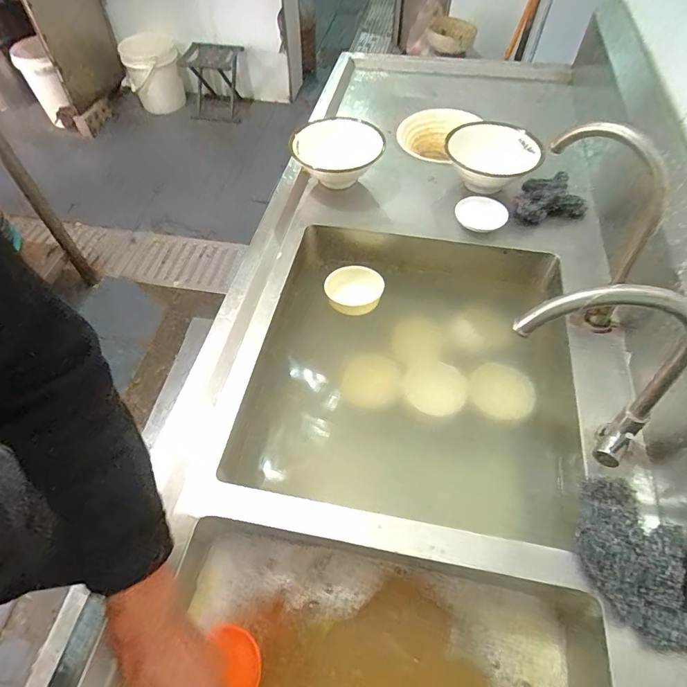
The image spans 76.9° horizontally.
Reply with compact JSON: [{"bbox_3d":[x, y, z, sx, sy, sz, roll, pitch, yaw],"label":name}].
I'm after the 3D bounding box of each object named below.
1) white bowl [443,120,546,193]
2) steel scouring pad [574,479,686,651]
[{"bbox_3d":[0.307,-0.387,0.895,0.172,0.081,0.172,0,55,0],"label":"white bowl"},{"bbox_3d":[0.312,0.227,0.469,0.096,0.050,0.161,11,56,8],"label":"steel scouring pad"}]

